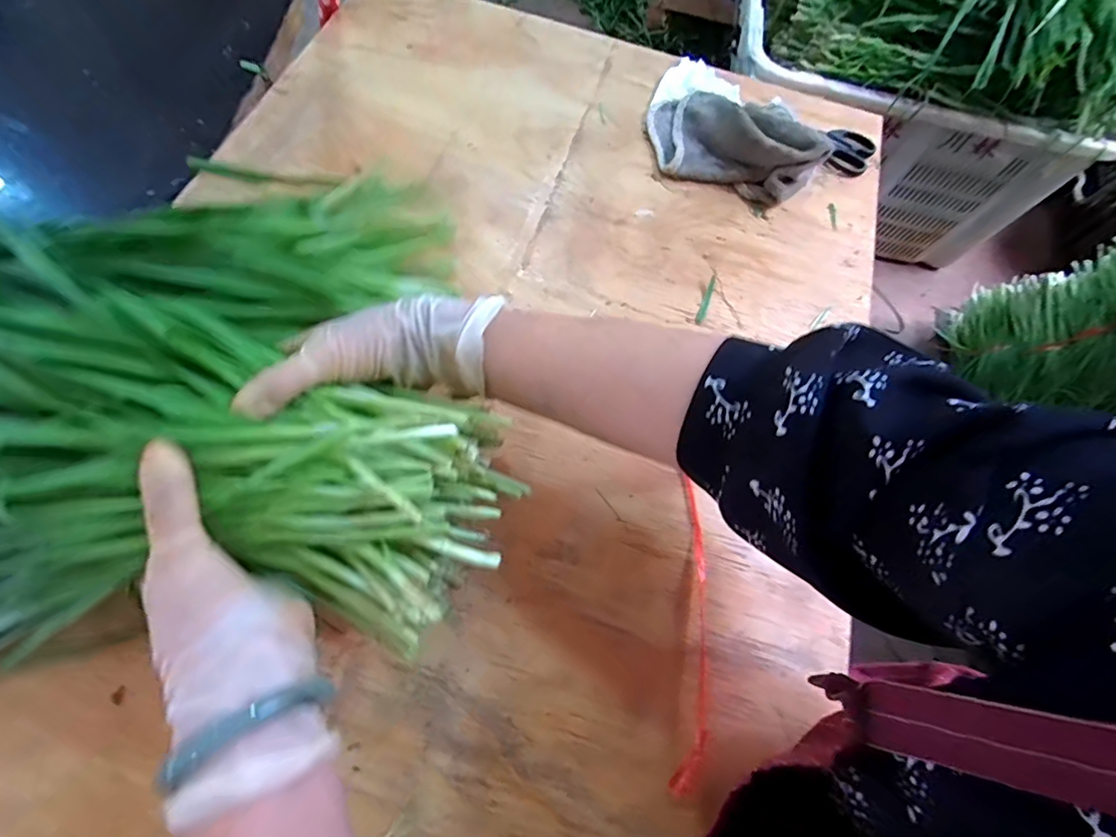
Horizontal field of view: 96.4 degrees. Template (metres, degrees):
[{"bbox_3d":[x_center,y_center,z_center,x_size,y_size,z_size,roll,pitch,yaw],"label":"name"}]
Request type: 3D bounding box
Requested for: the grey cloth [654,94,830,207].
[{"bbox_3d":[0.181,-0.301,0.502,0.176,0.065,0.163,21,67,4],"label":"grey cloth"}]

